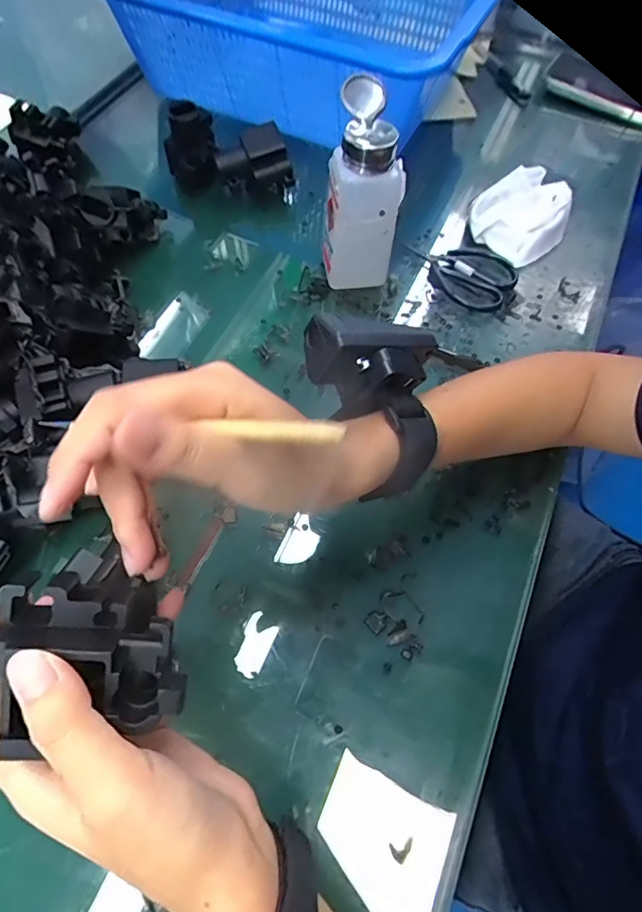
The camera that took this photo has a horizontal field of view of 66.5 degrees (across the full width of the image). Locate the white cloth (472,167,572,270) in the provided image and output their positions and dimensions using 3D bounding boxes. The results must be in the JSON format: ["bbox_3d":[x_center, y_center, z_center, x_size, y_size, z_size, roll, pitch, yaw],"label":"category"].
[{"bbox_3d":[0.213,-0.252,0.503,0.131,0.022,0.089,-40,70,-19],"label":"white cloth"}]

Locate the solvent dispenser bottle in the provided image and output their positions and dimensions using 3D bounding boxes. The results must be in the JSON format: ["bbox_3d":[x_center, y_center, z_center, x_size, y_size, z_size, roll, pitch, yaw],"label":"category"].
[{"bbox_3d":[0.034,-0.217,0.413,0.059,0.142,0.068,4,63,1],"label":"solvent dispenser bottle"}]

